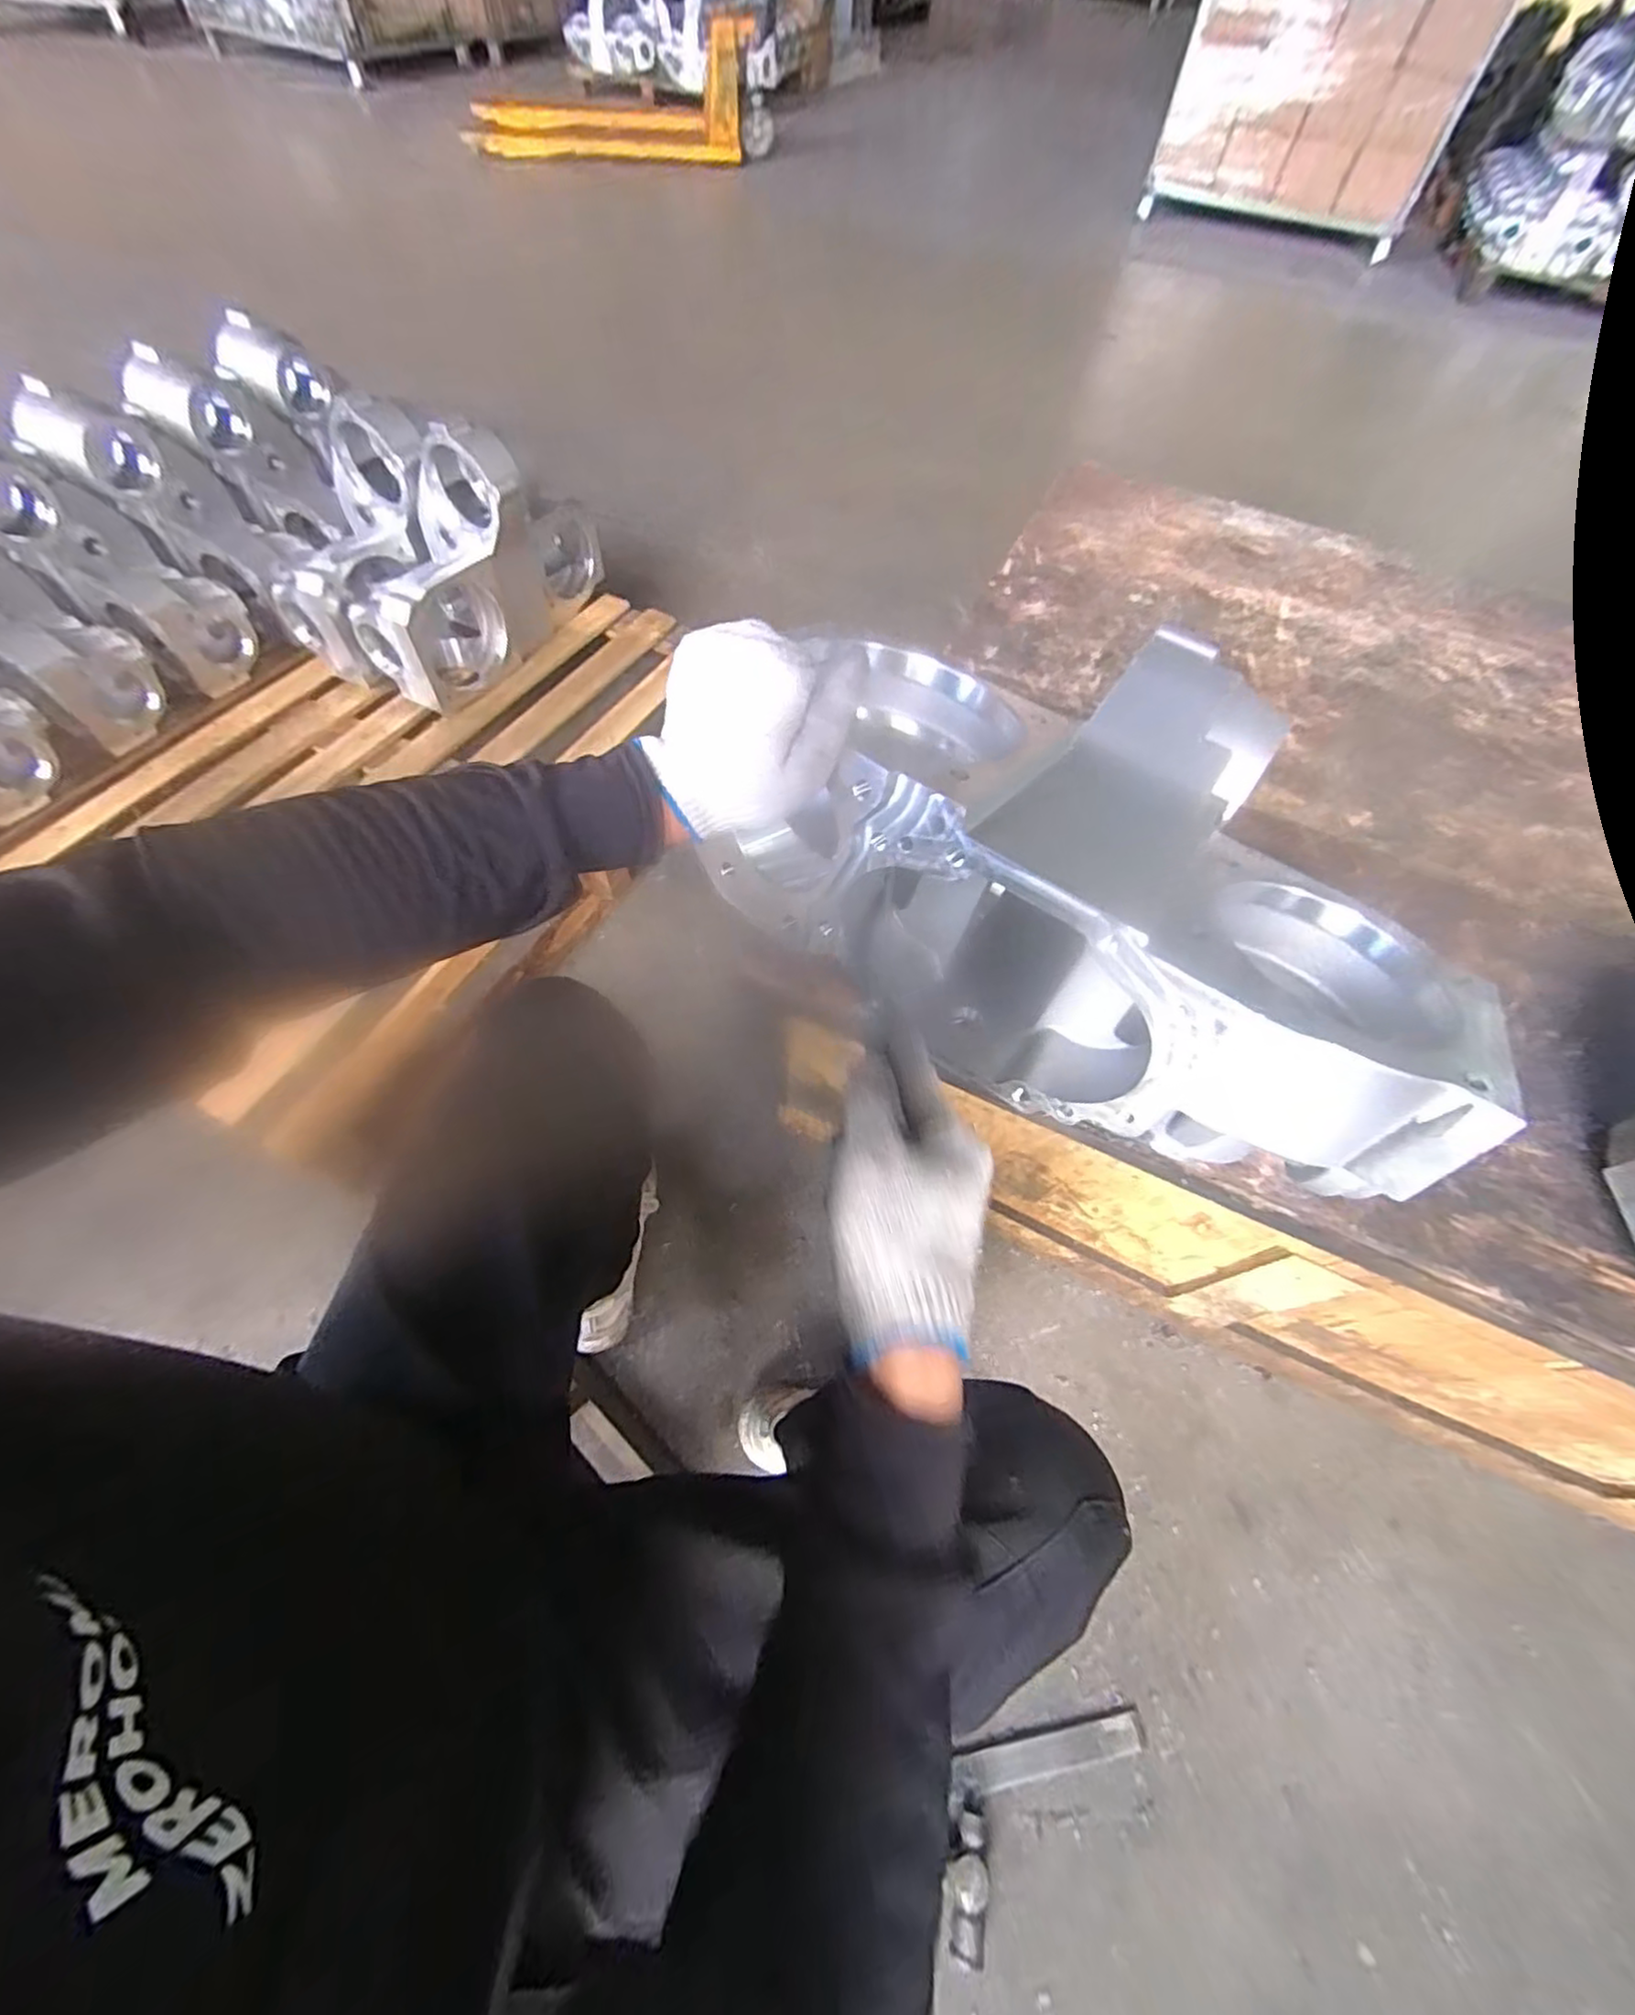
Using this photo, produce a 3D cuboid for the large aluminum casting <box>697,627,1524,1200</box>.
[{"bbox_3d":[0.178,-0.087,0.419,0.403,0.171,0.269,33,63,16],"label":"large aluminum casting"}]

